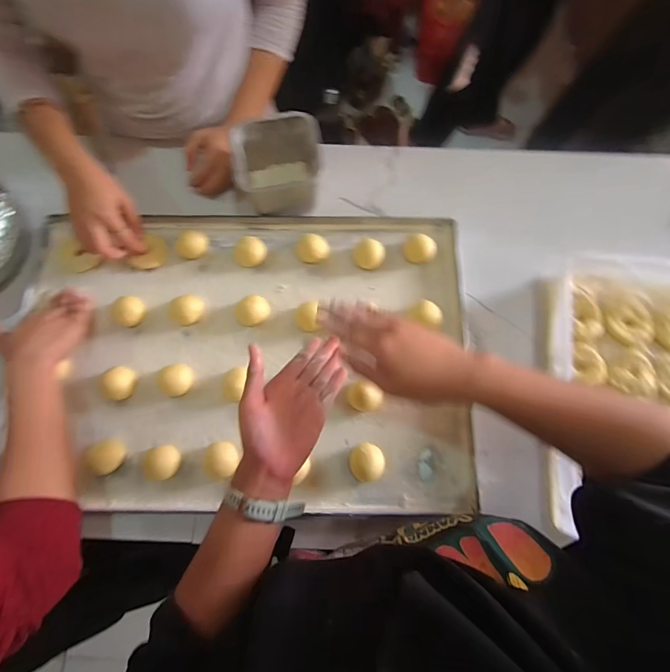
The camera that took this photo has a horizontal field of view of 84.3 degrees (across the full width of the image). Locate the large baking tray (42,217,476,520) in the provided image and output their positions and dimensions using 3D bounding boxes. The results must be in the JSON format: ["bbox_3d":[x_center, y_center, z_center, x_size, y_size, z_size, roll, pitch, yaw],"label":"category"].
[{"bbox_3d":[-0.119,0.017,0.516,0.599,0.048,0.415,1,74,0],"label":"large baking tray"}]

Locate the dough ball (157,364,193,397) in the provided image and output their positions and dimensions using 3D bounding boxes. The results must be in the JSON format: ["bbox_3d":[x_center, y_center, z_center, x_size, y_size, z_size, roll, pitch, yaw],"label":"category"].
[{"bbox_3d":[-0.212,0.059,0.494,0.041,0.033,0.045,22,78,6],"label":"dough ball"}]

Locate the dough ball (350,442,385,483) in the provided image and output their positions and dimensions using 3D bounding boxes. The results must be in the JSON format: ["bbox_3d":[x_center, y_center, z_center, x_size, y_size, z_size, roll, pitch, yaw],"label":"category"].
[{"bbox_3d":[0.041,0.160,0.468,0.043,0.034,0.044,0,74,0],"label":"dough ball"}]

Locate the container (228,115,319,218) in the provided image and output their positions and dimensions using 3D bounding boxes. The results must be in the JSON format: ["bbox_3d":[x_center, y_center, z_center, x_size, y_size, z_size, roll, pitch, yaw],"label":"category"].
[{"bbox_3d":[-0.080,-0.244,0.554,0.120,0.089,0.109,-13,77,-2],"label":"container"}]

